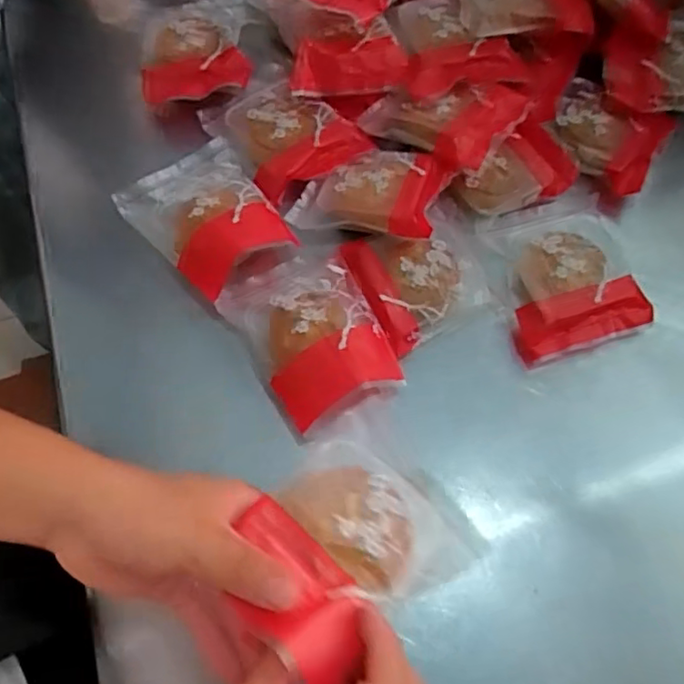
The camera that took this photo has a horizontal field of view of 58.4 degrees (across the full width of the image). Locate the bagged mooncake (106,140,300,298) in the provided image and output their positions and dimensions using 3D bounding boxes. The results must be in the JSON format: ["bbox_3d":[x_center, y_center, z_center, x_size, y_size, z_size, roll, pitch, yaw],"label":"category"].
[{"bbox_3d":[-0.113,-0.104,0.492,0.103,0.030,0.130,-31,71,-12],"label":"bagged mooncake"}]

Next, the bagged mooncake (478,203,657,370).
[{"bbox_3d":[0.182,-0.051,0.503,0.110,0.035,0.125,-14,68,-6],"label":"bagged mooncake"}]

